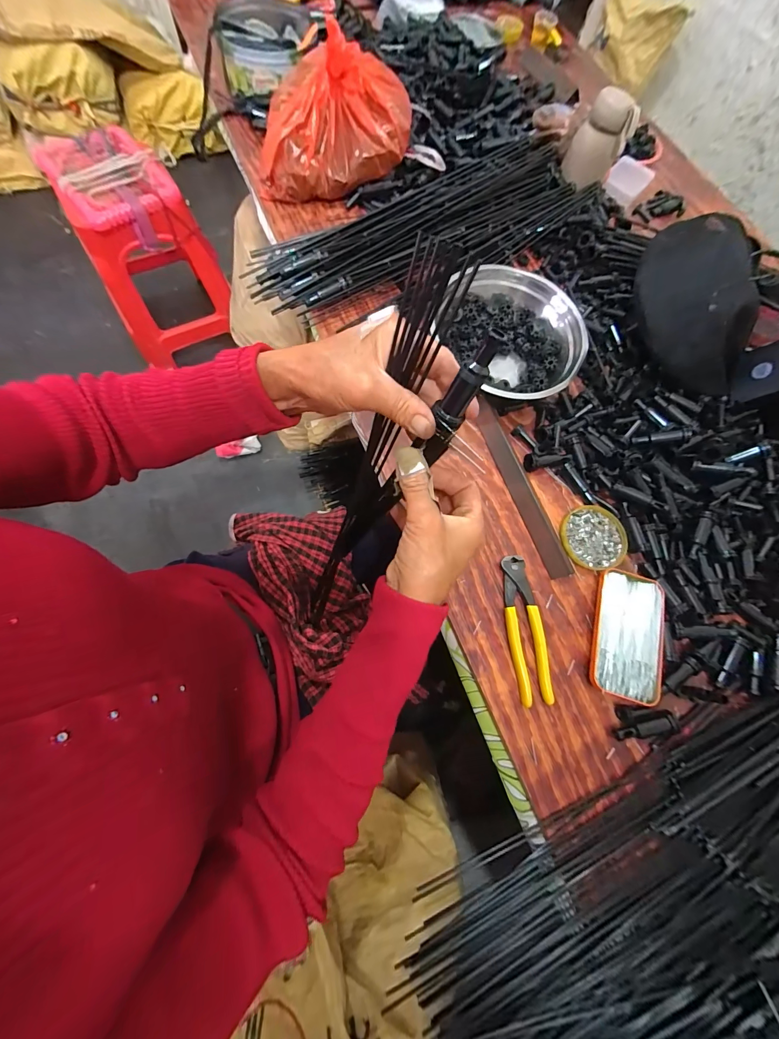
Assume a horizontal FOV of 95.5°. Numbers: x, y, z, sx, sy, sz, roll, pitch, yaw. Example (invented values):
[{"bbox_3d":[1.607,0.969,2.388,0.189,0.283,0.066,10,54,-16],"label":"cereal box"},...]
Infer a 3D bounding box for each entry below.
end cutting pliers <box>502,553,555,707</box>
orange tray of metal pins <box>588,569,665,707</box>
[{"bbox_3d":[0.159,0.126,0.419,0.040,0.014,0.164,-4,73,-3],"label":"end cutting pliers"},{"bbox_3d":[0.287,0.136,0.418,0.078,0.018,0.143,20,73,4],"label":"orange tray of metal pins"}]

